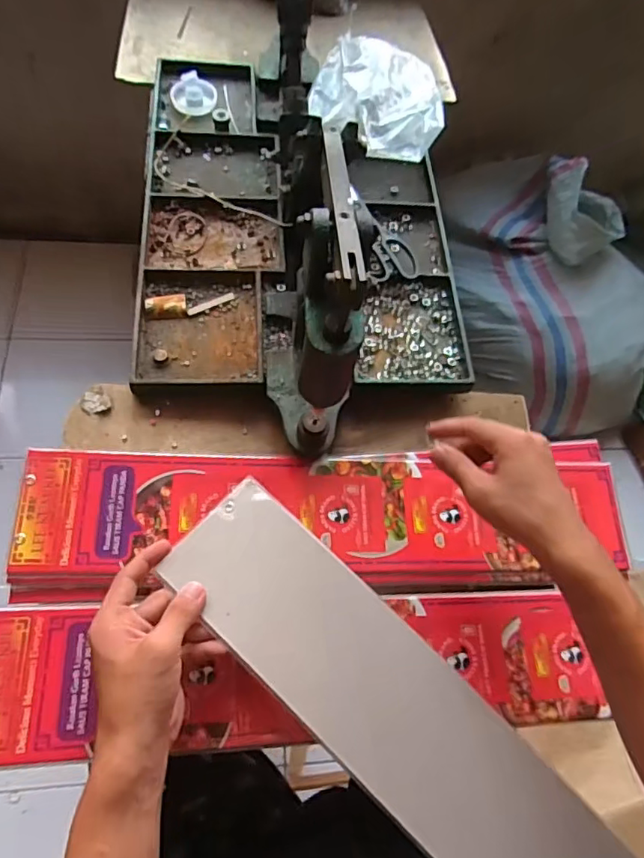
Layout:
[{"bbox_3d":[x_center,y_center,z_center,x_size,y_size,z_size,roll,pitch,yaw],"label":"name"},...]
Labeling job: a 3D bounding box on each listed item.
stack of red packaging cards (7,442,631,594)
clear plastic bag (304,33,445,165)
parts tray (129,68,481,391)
[{"bbox_3d":[0.019,0.079,0.523,0.560,0.021,0.134,-1,68,-11],"label":"stack of red packaging cards"},{"bbox_3d":[0.075,-0.447,0.752,0.173,0.043,0.199,7,64,-5],"label":"clear plastic bag"},{"bbox_3d":[-0.030,-0.256,0.661,0.353,0.057,0.541,0,65,-8],"label":"parts tray"}]

